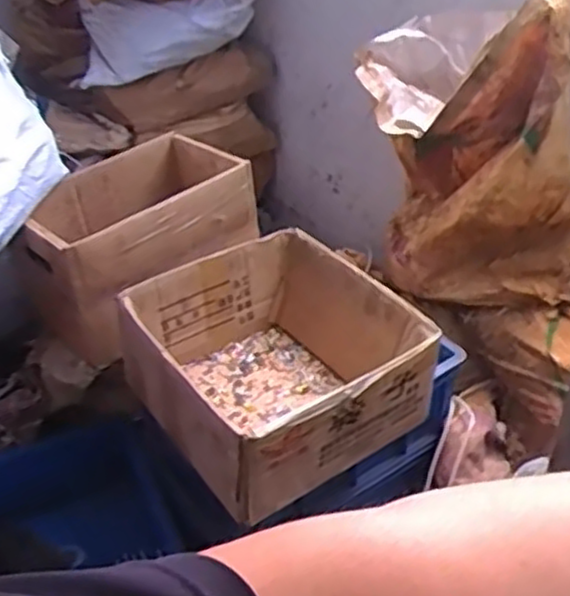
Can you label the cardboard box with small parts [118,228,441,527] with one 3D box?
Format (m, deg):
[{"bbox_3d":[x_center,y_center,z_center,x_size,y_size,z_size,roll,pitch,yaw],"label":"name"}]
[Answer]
[{"bbox_3d":[-0.016,0.078,0.947,0.306,0.140,0.304,-25,43,-28],"label":"cardboard box with small parts"}]

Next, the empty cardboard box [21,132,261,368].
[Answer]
[{"bbox_3d":[-0.218,-0.077,1.139,0.311,0.215,0.218,-30,45,-33],"label":"empty cardboard box"}]

